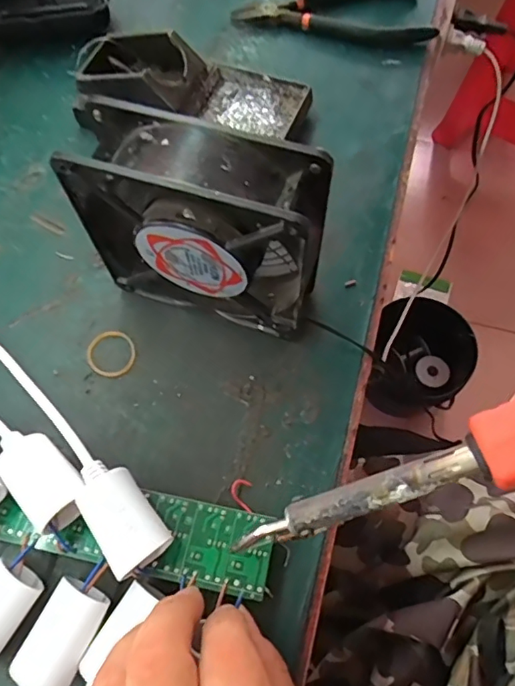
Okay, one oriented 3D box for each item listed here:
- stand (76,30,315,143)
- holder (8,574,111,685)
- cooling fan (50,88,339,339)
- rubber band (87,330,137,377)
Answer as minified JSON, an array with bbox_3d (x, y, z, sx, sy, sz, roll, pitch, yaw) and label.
[{"bbox_3d":[-0.048,-0.185,0.377,0.161,0.043,0.077,23,68,11],"label":"stand"},{"bbox_3d":[-0.124,0.204,0.218,0.027,0.028,0.204,23,68,11],"label":"holder"},{"bbox_3d":[-0.029,-0.056,0.278,0.119,0.122,0.041,19,67,9],"label":"cooling fan"},{"bbox_3d":[-0.088,0.006,0.316,0.029,0.004,0.028,0,66,1],"label":"rubber band"}]

